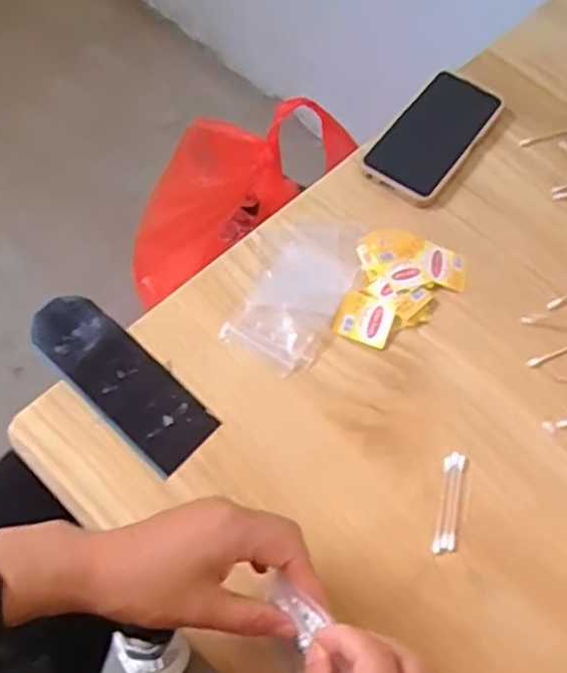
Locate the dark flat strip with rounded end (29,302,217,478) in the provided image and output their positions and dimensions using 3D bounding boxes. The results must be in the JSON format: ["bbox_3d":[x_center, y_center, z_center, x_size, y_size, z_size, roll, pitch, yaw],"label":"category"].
[{"bbox_3d":[-0.126,0.030,0.516,0.167,0.009,0.059,41,66,17],"label":"dark flat strip with rounded end"}]

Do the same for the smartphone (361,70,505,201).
[{"bbox_3d":[0.145,-0.194,0.651,0.074,0.015,0.160,34,65,14],"label":"smartphone"}]

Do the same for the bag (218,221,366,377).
[{"bbox_3d":[0.017,-0.038,0.560,0.071,0.008,0.146,29,64,12],"label":"bag"}]

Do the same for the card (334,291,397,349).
[{"bbox_3d":[0.067,-0.014,0.552,0.043,0.004,0.041,21,74,1],"label":"card"}]

